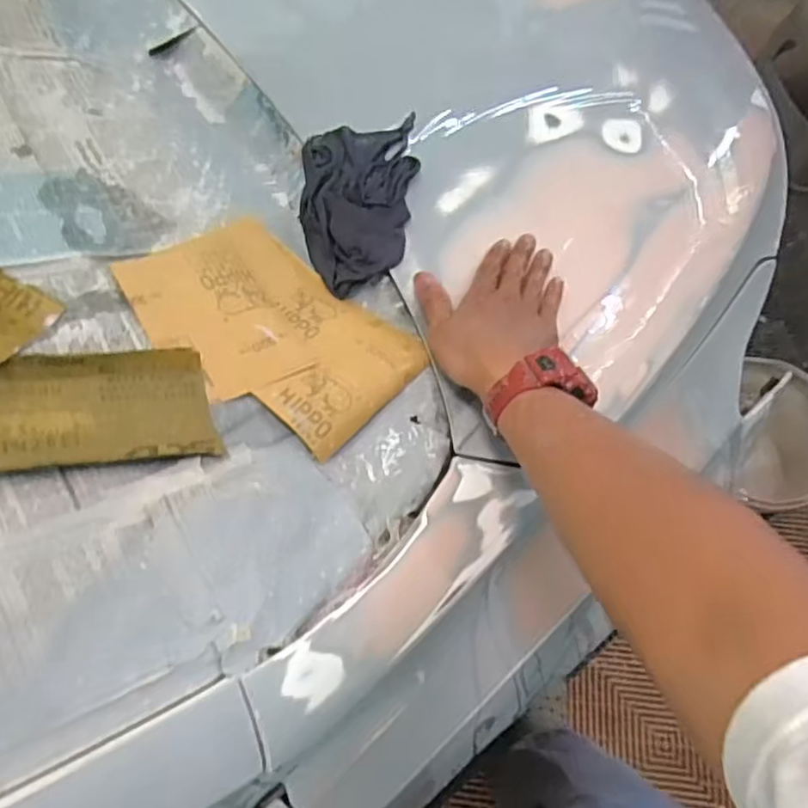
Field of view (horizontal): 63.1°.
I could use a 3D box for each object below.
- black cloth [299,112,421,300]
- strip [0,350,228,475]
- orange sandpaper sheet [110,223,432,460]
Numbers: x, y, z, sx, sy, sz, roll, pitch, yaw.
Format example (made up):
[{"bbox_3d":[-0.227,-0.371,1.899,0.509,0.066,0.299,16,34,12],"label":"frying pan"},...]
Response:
[{"bbox_3d":[-0.041,-0.193,0.609,0.105,0.034,0.184,-1,67,-2],"label":"black cloth"},{"bbox_3d":[-0.234,0.007,0.415,0.227,0.010,0.084,-5,64,-36],"label":"strip"},{"bbox_3d":[-0.108,-0.064,0.545,0.223,0.022,0.164,42,51,10],"label":"orange sandpaper sheet"}]

